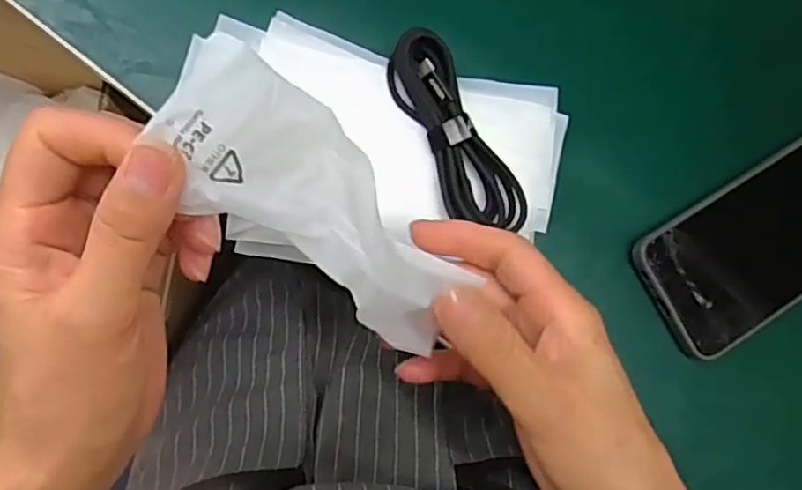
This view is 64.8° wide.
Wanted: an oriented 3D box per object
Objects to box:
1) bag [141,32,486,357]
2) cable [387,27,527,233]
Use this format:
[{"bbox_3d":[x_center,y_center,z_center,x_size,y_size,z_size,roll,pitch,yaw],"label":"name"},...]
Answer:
[{"bbox_3d":[-0.023,-0.008,0.214,0.049,0.025,0.128,-47,116,-7],"label":"bag"},{"bbox_3d":[0.027,-0.058,0.336,0.035,0.022,0.113,-26,90,-8],"label":"cable"}]

